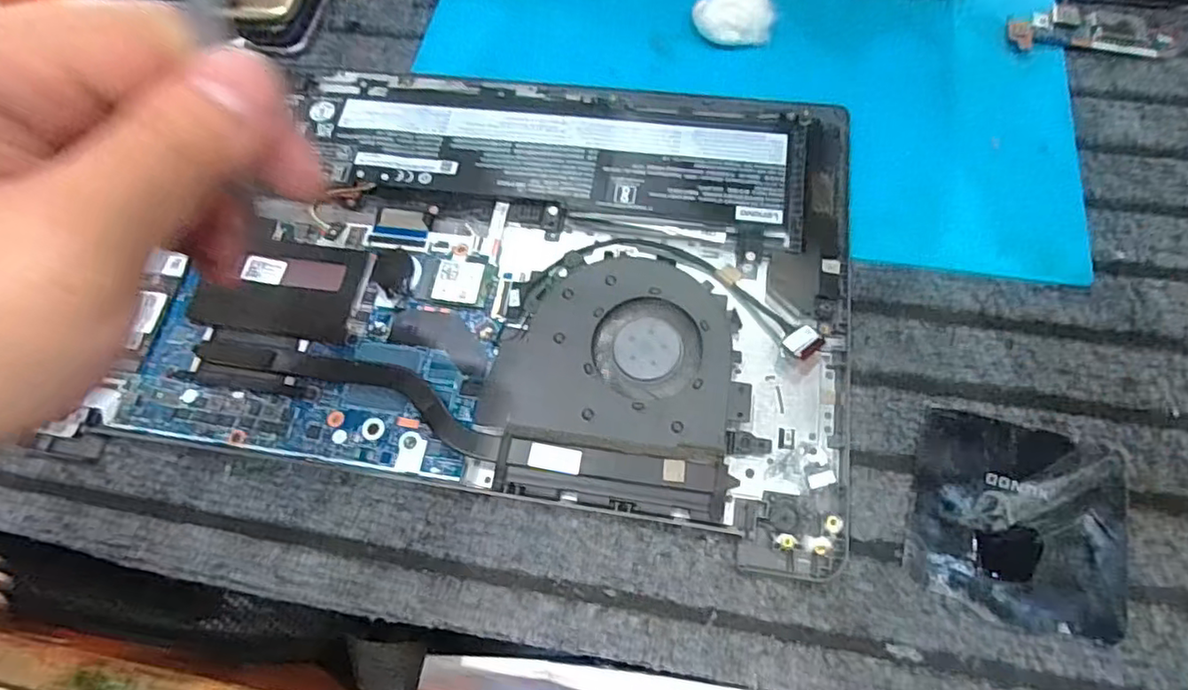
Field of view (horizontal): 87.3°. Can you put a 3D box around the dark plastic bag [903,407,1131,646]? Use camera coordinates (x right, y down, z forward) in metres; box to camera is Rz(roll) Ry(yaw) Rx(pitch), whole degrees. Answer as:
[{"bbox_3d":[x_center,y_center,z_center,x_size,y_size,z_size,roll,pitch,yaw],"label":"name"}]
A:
[{"bbox_3d":[0.165,0.067,0.242,0.077,0.004,0.077,16,69,9],"label":"dark plastic bag"}]

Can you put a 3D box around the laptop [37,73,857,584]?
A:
[{"bbox_3d":[-0.040,-0.039,0.294,0.310,0.013,0.218,9,68,7],"label":"laptop"}]

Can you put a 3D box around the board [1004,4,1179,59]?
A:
[{"bbox_3d":[0.264,-0.167,0.330,0.082,0.004,0.028,4,68,5],"label":"board"}]

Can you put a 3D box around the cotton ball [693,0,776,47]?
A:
[{"bbox_3d":[0.076,-0.176,0.338,0.039,0.023,0.028,-16,68,-3],"label":"cotton ball"}]

